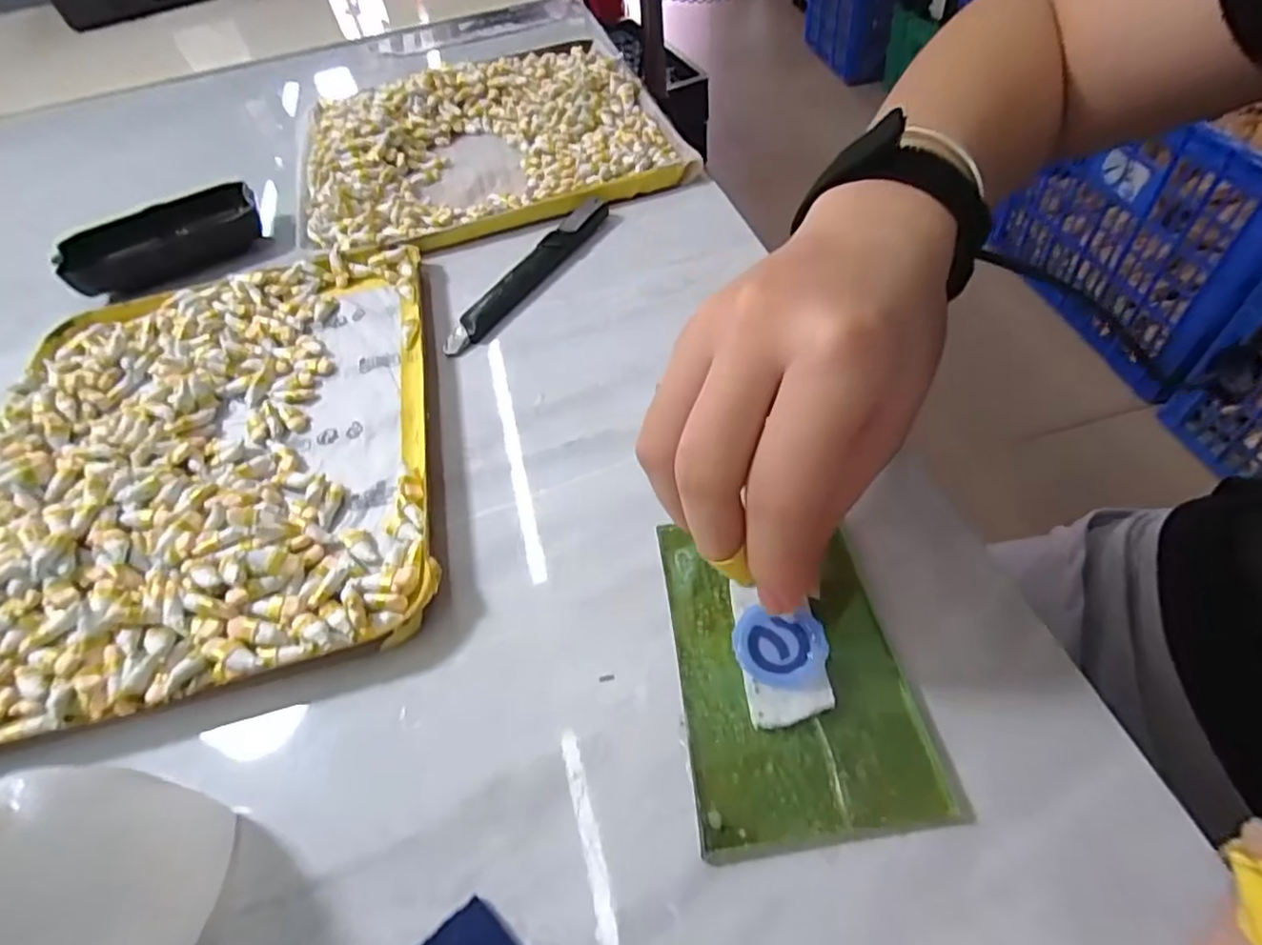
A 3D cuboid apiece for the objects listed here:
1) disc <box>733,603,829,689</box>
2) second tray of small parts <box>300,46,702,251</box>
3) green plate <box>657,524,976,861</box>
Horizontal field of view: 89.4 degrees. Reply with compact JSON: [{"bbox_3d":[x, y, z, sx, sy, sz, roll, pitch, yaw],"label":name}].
[{"bbox_3d":[0.046,0.053,0.197,0.027,0.007,0.025,-3,52,4],"label":"disc"},{"bbox_3d":[-0.103,-0.225,0.426,0.233,0.029,0.212,-20,53,-9],"label":"second tray of small parts"},{"bbox_3d":[0.050,0.059,0.200,0.070,0.006,0.098,-8,52,0],"label":"green plate"}]

